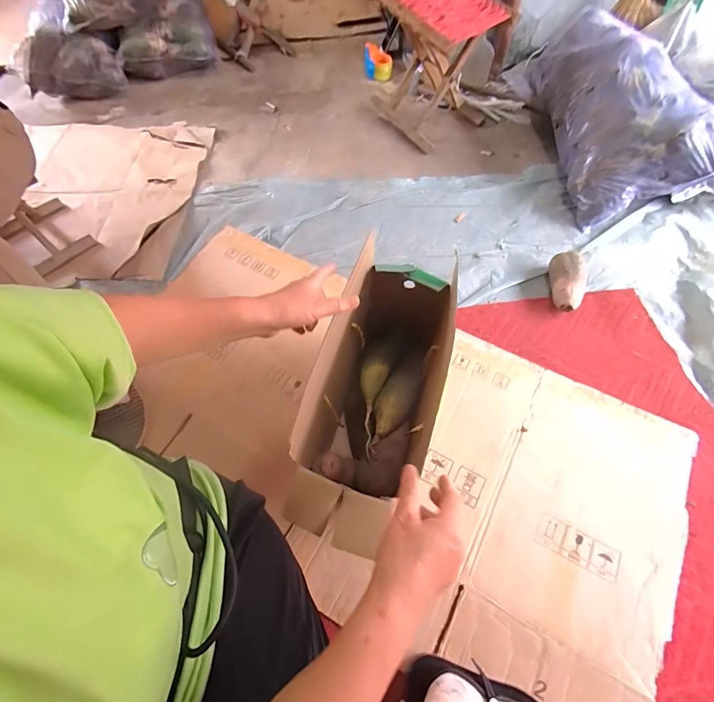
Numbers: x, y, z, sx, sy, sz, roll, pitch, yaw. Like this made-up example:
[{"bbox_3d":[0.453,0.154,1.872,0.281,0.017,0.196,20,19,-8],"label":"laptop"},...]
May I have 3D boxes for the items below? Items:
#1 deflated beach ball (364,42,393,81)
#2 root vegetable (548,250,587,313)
[{"bbox_3d":[0.083,-1.136,1.467,0.111,0.064,0.166,1,61,3],"label":"deflated beach ball"},{"bbox_3d":[0.503,-0.164,0.912,0.072,0.078,0.153,14,62,9],"label":"root vegetable"}]

